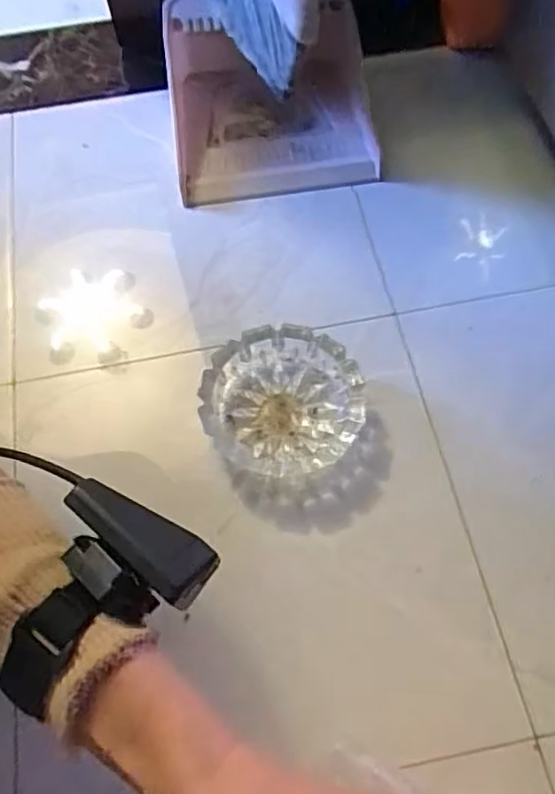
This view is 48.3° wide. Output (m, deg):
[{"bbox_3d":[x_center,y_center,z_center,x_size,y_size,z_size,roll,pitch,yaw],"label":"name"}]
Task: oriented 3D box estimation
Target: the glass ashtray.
[{"bbox_3d":[0.006,0.004,0.584,0.143,0.053,0.142,7,62,5],"label":"glass ashtray"}]

